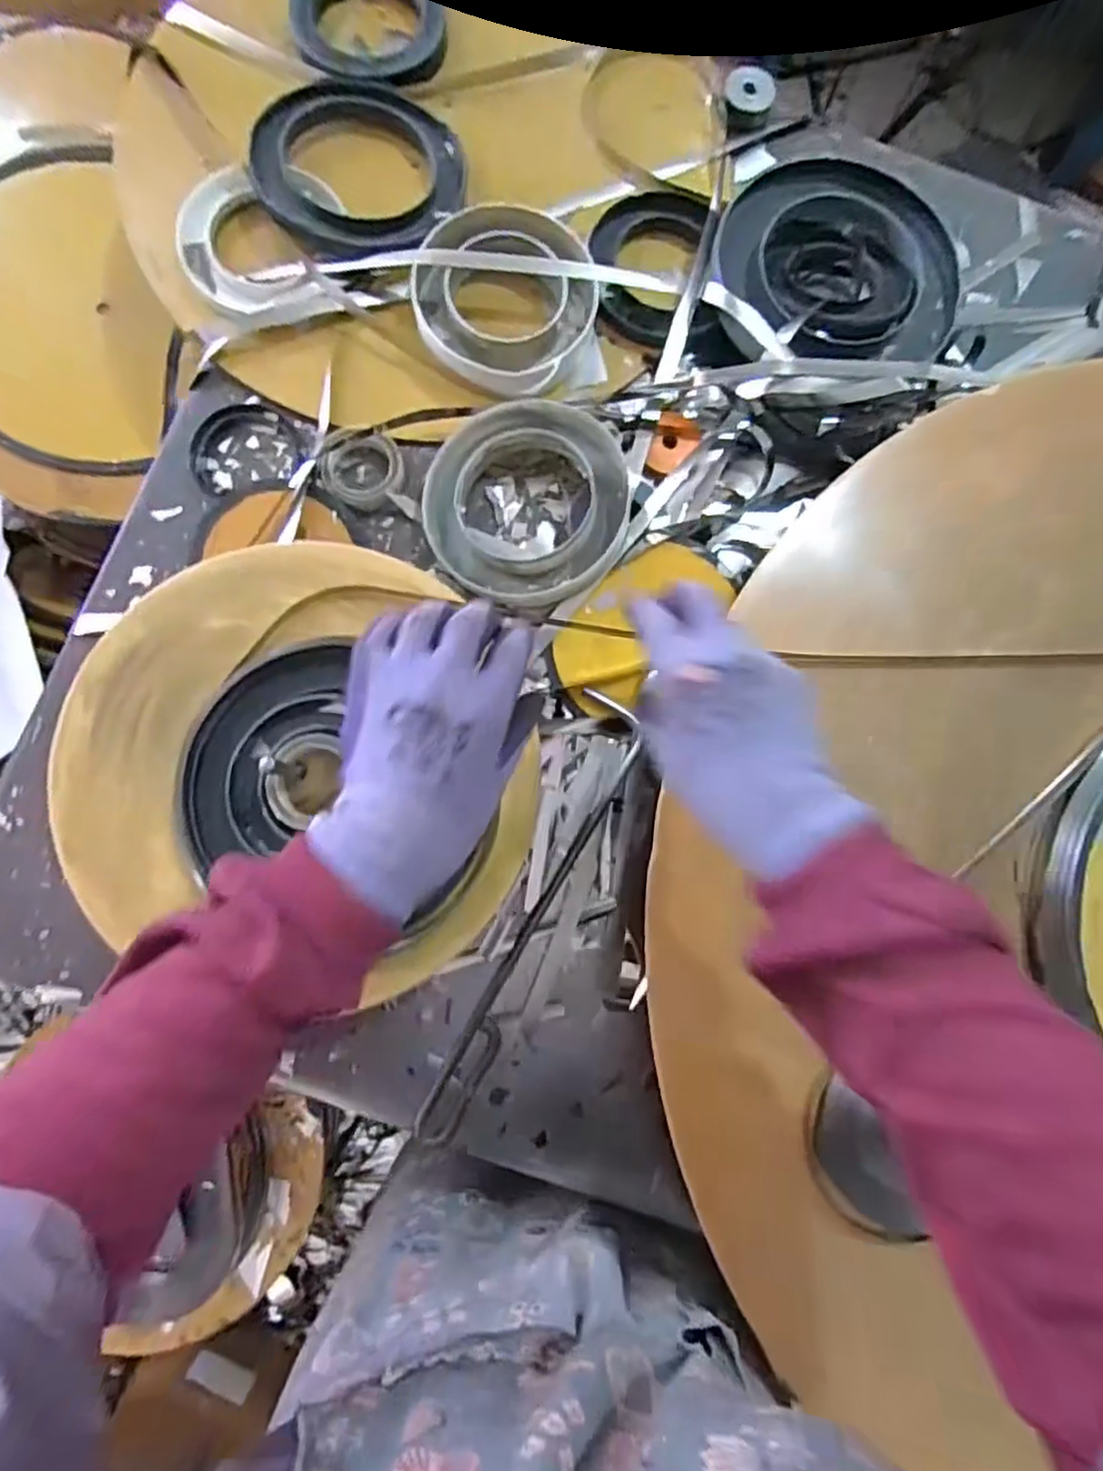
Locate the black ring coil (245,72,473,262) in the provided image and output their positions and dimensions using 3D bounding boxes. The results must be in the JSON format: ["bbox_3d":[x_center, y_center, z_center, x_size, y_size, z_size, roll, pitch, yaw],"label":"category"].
[{"bbox_3d":[-0.150,-0.428,0.521,0.137,0.031,0.146,0,83,-4],"label":"black ring coil"}]

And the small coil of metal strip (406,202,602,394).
[{"bbox_3d":[-0.035,-0.327,0.516,0.133,0.035,0.121,7,82,-3],"label":"small coil of metal strip"}]

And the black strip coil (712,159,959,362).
[{"bbox_3d":[0.220,-0.364,0.529,0.181,0.025,0.153,-6,83,-4],"label":"black strip coil"}]

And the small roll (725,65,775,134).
[{"bbox_3d":[0.163,-0.525,0.568,0.039,0.022,0.039,0,83,-4],"label":"small roll"}]

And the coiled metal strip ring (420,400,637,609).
[{"bbox_3d":[-0.018,-0.167,0.494,0.143,0.034,0.139,0,83,-4],"label":"coiled metal strip ring"}]

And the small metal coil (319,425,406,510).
[{"bbox_3d":[-0.137,-0.195,0.498,0.056,0.020,0.054,0,83,-4],"label":"small metal coil"}]

